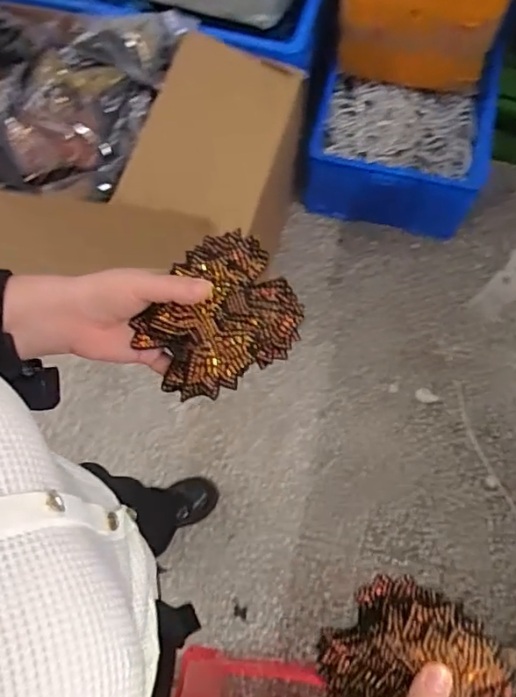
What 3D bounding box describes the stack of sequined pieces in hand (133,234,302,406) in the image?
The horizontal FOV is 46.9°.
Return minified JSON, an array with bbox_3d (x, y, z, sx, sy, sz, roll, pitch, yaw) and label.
[{"bbox_3d":[-0.032,-0.022,0.440,0.114,0.036,0.098,-35,82,11],"label":"stack of sequined pieces in hand"}]

